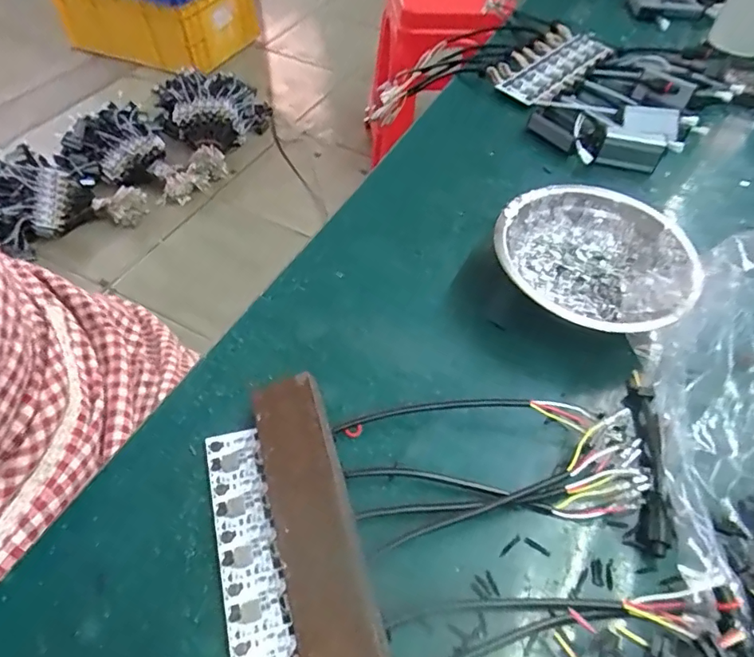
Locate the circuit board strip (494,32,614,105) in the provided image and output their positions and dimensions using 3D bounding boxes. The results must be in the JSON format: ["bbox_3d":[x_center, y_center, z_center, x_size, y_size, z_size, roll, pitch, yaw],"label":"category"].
[{"bbox_3d":[0.187,-0.265,0.537,0.047,0.016,0.146,37,61,23],"label":"circuit board strip"}]

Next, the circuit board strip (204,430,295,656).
[{"bbox_3d":[-0.056,0.127,0.240,0.026,0.005,0.173,-13,55,-11],"label":"circuit board strip"}]

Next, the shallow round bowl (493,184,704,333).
[{"bbox_3d":[0.143,-0.043,0.352,0.123,0.045,0.112,1,53,-1],"label":"shallow round bowl"}]

